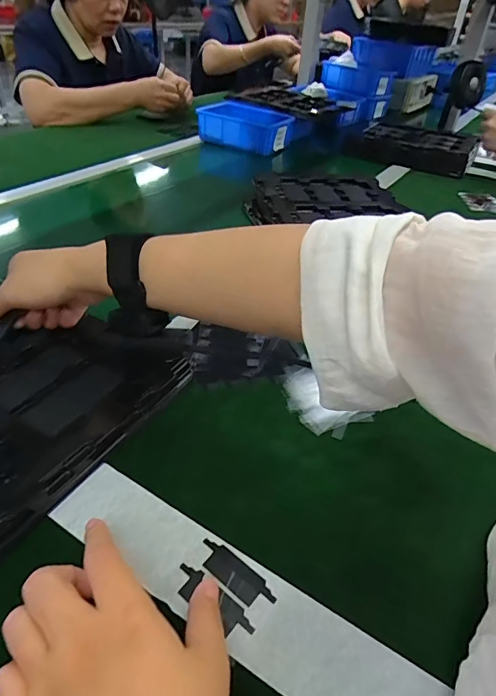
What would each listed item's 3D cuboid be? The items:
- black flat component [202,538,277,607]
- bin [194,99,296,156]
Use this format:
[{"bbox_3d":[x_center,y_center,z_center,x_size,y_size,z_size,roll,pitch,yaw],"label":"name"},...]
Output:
[{"bbox_3d":[-0.008,0.138,0.270,0.053,0.004,0.018,28,44,26],"label":"black flat component"},{"bbox_3d":[-0.002,-0.519,1.028,0.205,0.058,0.155,22,41,20],"label":"bin"}]

